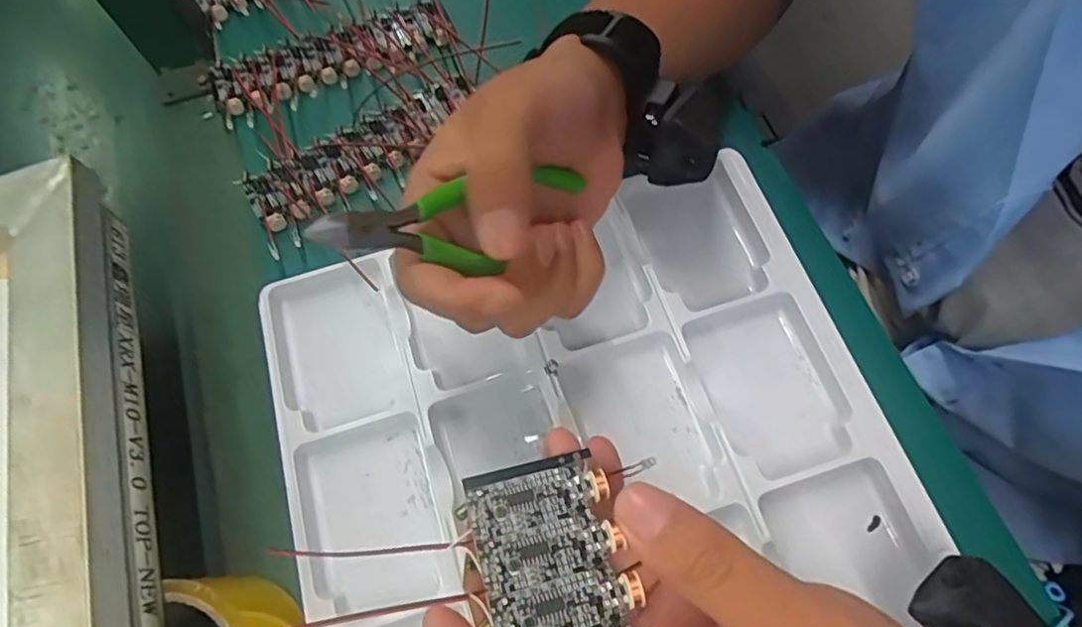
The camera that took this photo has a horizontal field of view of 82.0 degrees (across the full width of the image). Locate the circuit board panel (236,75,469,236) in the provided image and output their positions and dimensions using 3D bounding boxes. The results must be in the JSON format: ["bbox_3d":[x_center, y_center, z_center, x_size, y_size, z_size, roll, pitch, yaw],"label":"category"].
[{"bbox_3d":[-0.109,-0.104,0.384,0.150,0.010,0.046,-32,70,-11],"label":"circuit board panel"}]

